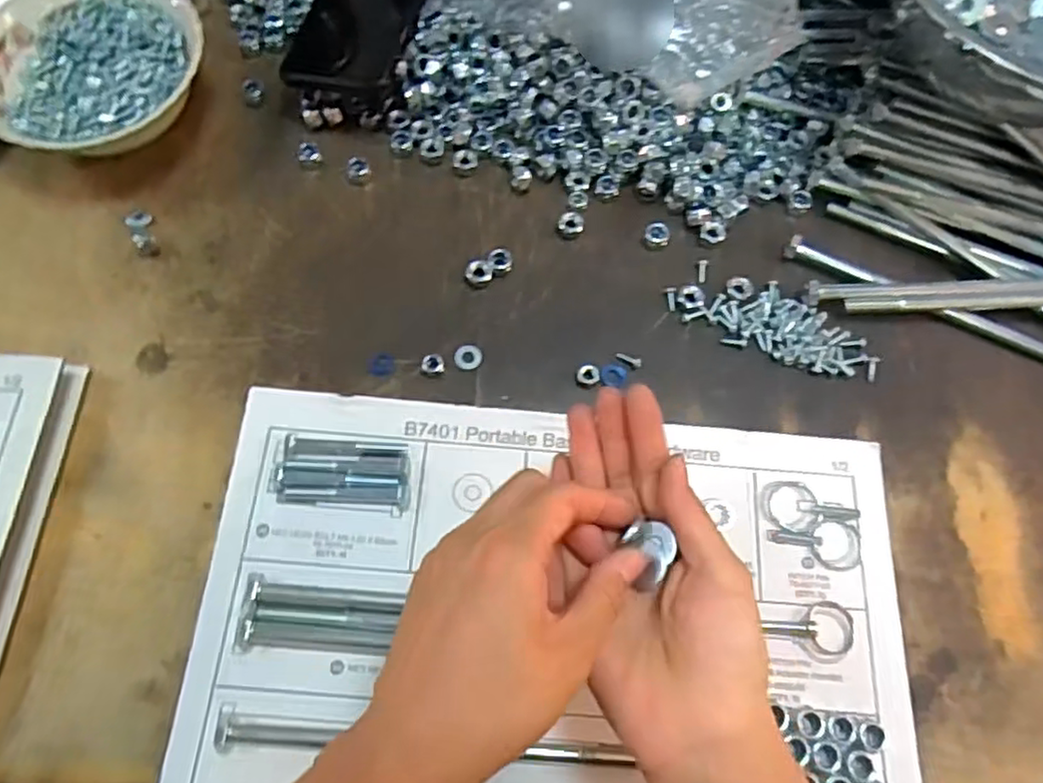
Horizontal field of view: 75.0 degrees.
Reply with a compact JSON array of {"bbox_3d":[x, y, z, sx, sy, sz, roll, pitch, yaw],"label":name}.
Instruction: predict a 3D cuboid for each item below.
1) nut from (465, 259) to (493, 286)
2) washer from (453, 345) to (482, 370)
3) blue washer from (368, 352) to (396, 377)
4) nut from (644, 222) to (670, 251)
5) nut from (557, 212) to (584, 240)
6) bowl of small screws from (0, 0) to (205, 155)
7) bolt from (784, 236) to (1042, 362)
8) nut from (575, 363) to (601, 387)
[{"bbox_3d":[-0.028,-0.076,0.440,0.017,0.007,0.017,1,69,-2],"label":"nut"},{"bbox_3d":[-0.033,-0.022,0.422,0.018,0.004,0.016,4,69,-1],"label":"washer"},{"bbox_3d":[-0.086,-0.017,0.420,0.016,0.004,0.016,0,69,-2],"label":"blue washer"},{"bbox_3d":[0.091,-0.104,0.455,0.016,0.012,0.014,3,69,-1],"label":"nut"},{"bbox_3d":[0.033,-0.111,0.456,0.018,0.008,0.017,1,69,-2],"label":"nut"},{"bbox_3d":[-0.287,-0.213,0.456,0.143,0.057,0.137,1,69,-2],"label":"bowl of small screws"},{"bbox_3d":[0.276,-0.056,0.443,0.214,0.013,0.017,25,70,7],"label":"bolt"},{"bbox_3d":[0.041,-0.010,0.418,0.015,0.007,0.013,11,69,2],"label":"nut"}]

